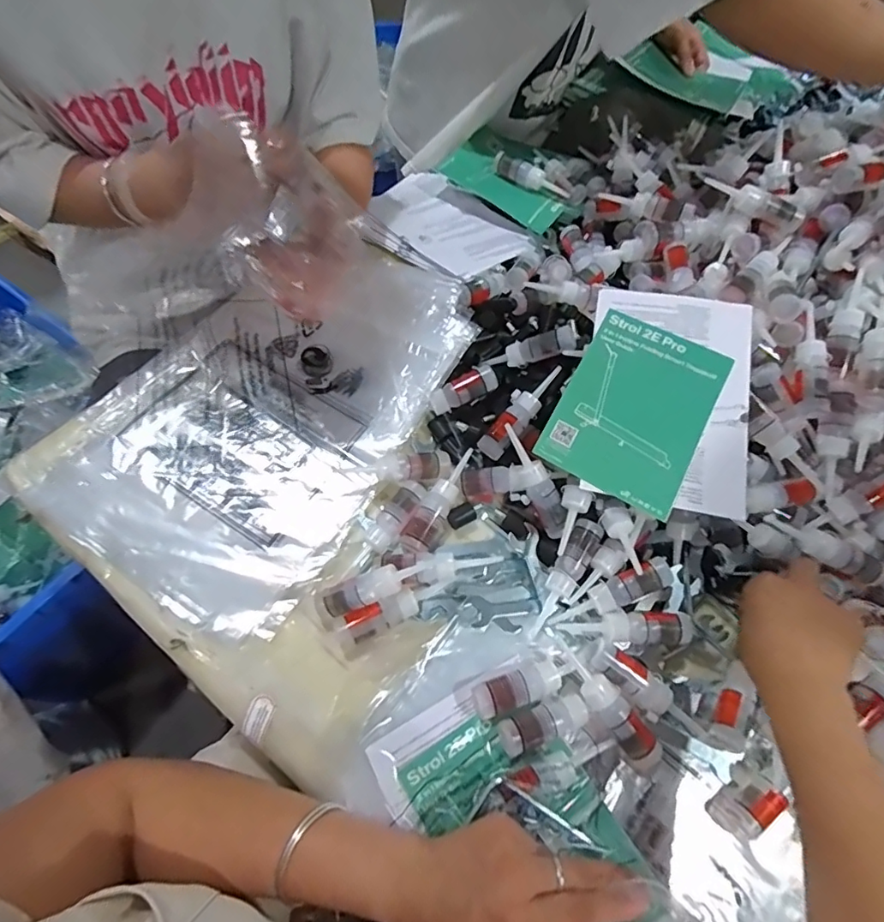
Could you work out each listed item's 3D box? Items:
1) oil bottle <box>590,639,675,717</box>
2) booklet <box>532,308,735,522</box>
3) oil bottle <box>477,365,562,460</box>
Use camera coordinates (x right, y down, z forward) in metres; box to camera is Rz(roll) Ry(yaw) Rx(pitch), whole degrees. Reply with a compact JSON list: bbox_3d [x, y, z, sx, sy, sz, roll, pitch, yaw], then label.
[{"bbox_3d":[0.151,0.176,0.417,0.069,0.028,0.028,39,63,12],"label":"oil bottle"},{"bbox_3d":[0.174,-0.049,0.463,0.122,0.009,0.170,28,72,10],"label":"booklet"},{"bbox_3d":[0.077,-0.049,0.495,0.027,0.021,0.108,39,84,14],"label":"oil bottle"}]

